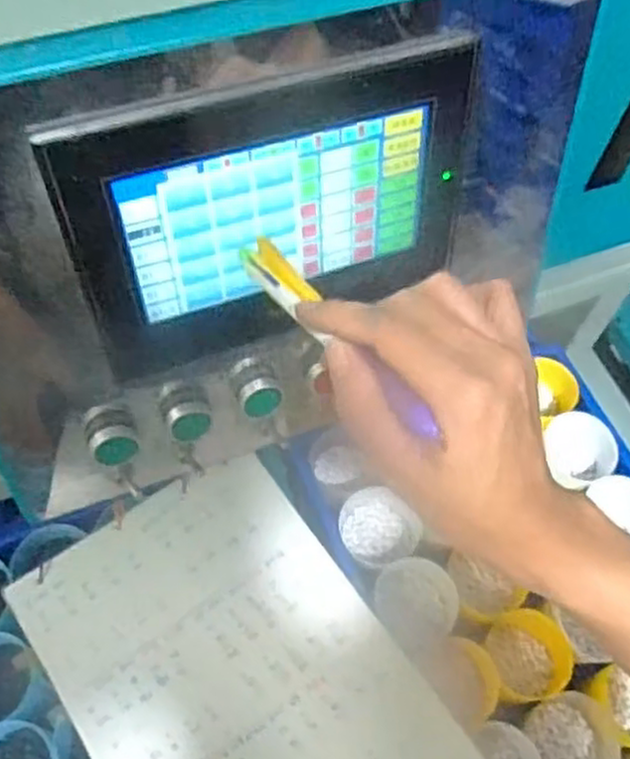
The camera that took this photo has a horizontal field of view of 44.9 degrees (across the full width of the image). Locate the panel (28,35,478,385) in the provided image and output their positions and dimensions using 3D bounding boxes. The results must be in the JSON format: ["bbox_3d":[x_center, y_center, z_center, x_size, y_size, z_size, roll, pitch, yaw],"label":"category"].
[{"bbox_3d":[-0.024,-0.088,0.396,0.200,0.142,0.040,-18,48,-13],"label":"panel"}]

